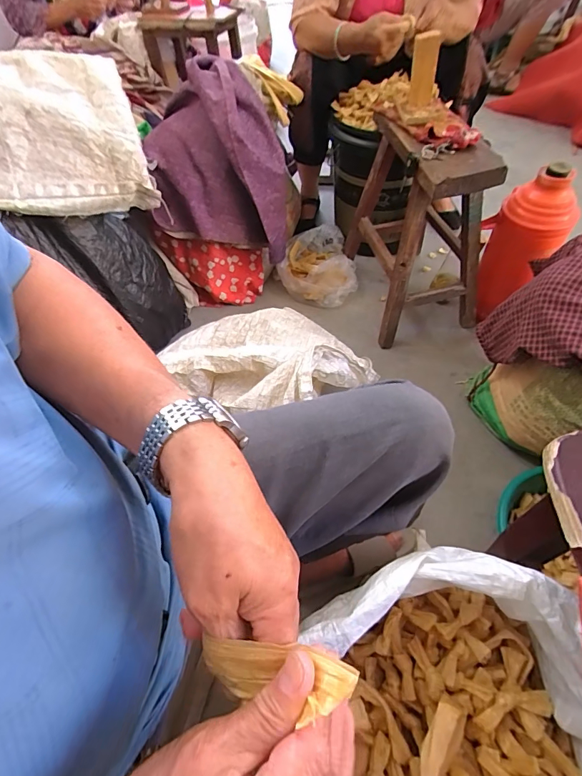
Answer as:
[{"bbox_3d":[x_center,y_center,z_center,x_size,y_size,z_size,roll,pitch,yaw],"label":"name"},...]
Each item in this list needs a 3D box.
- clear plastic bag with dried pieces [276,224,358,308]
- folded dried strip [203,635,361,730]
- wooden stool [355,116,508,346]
[{"bbox_3d":[0.070,-0.366,1.201,0.219,0.090,0.278,-10,53,-2],"label":"clear plastic bag with dried pieces"},{"bbox_3d":[-0.008,0.146,0.204,0.081,0.023,0.026,-5,51,23],"label":"folded dried strip"},{"bbox_3d":[0.316,-0.401,0.998,0.255,0.433,0.377,-9,53,-2],"label":"wooden stool"}]

